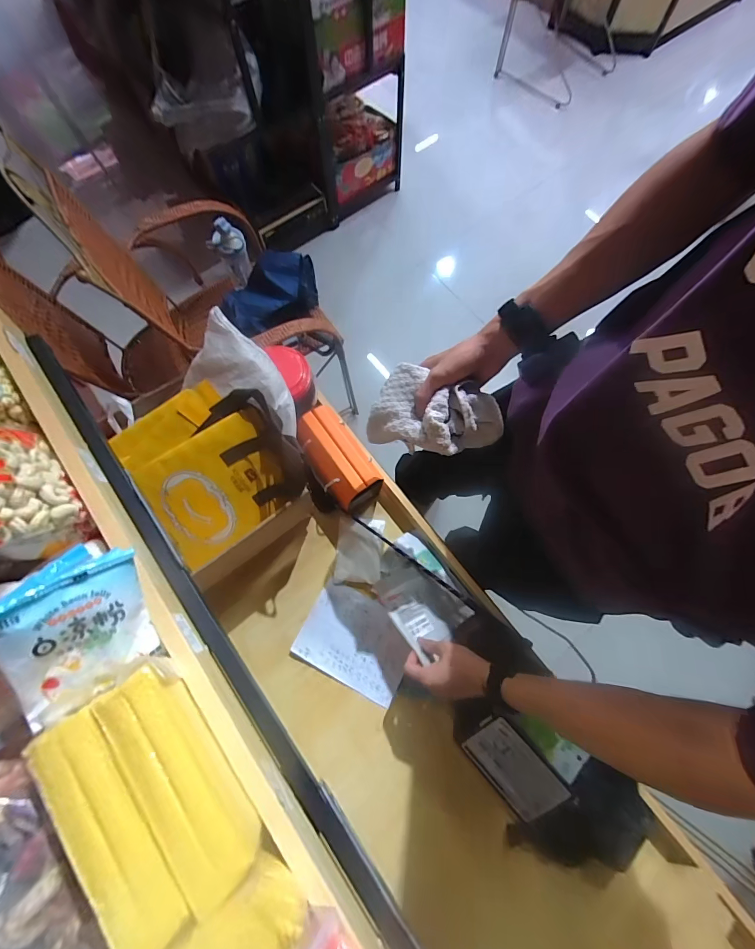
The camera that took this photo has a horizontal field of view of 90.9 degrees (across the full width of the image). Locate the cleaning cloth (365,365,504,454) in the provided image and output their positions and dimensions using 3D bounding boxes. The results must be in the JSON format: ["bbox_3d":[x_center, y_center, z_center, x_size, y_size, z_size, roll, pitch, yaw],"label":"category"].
[{"bbox_3d":[0.078,-0.073,0.518,0.172,0.093,0.101,25,75,7],"label":"cleaning cloth"}]

